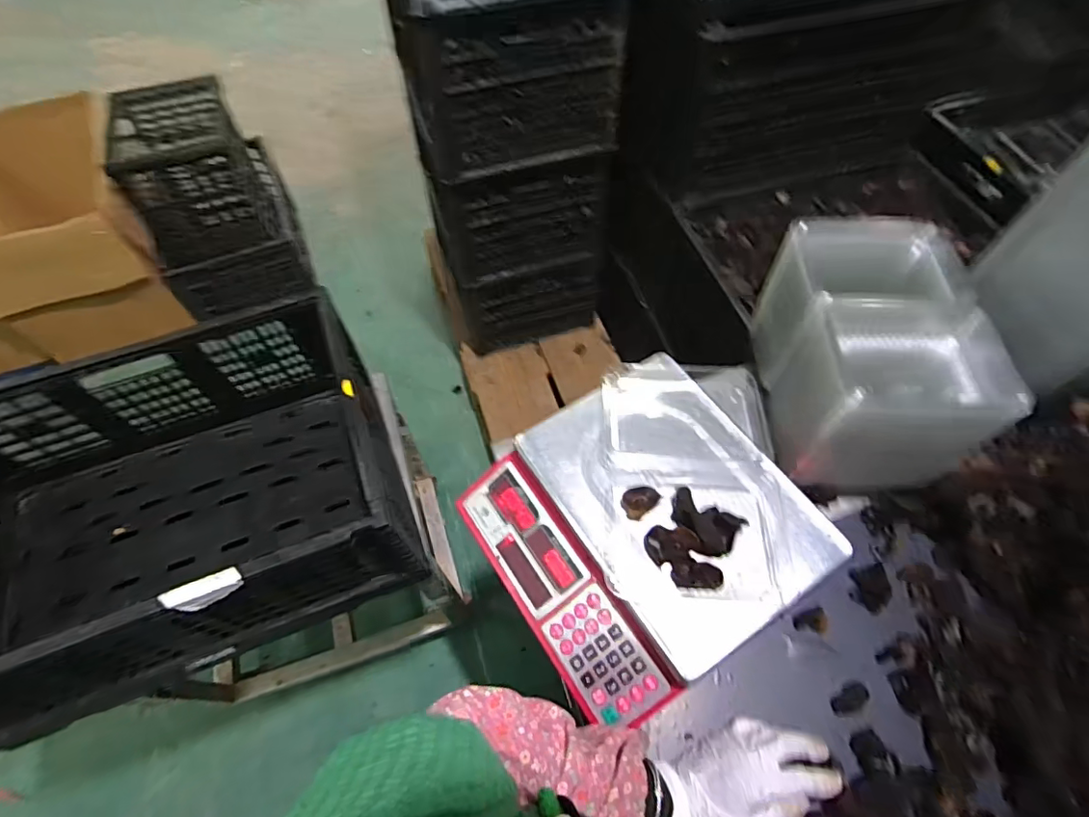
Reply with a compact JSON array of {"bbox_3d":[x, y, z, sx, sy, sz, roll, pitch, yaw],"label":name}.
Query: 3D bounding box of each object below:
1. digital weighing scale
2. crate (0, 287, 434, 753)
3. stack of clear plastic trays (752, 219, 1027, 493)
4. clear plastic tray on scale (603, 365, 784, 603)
[{"bbox_3d":[0.109,0.116,0.588,0.317,0.091,0.304,-30,64,-17],"label":"digital weighing scale"},{"bbox_3d":[-0.528,0.139,0.764,0.600,0.269,0.409,-20,62,-12],"label":"crate"},{"bbox_3d":[0.385,-0.076,0.662,0.188,0.172,0.299,1,60,0],"label":"stack of clear plastic trays"},{"bbox_3d":[0.155,0.060,0.581,0.173,0.027,0.266,1,60,0],"label":"clear plastic tray on scale"}]

